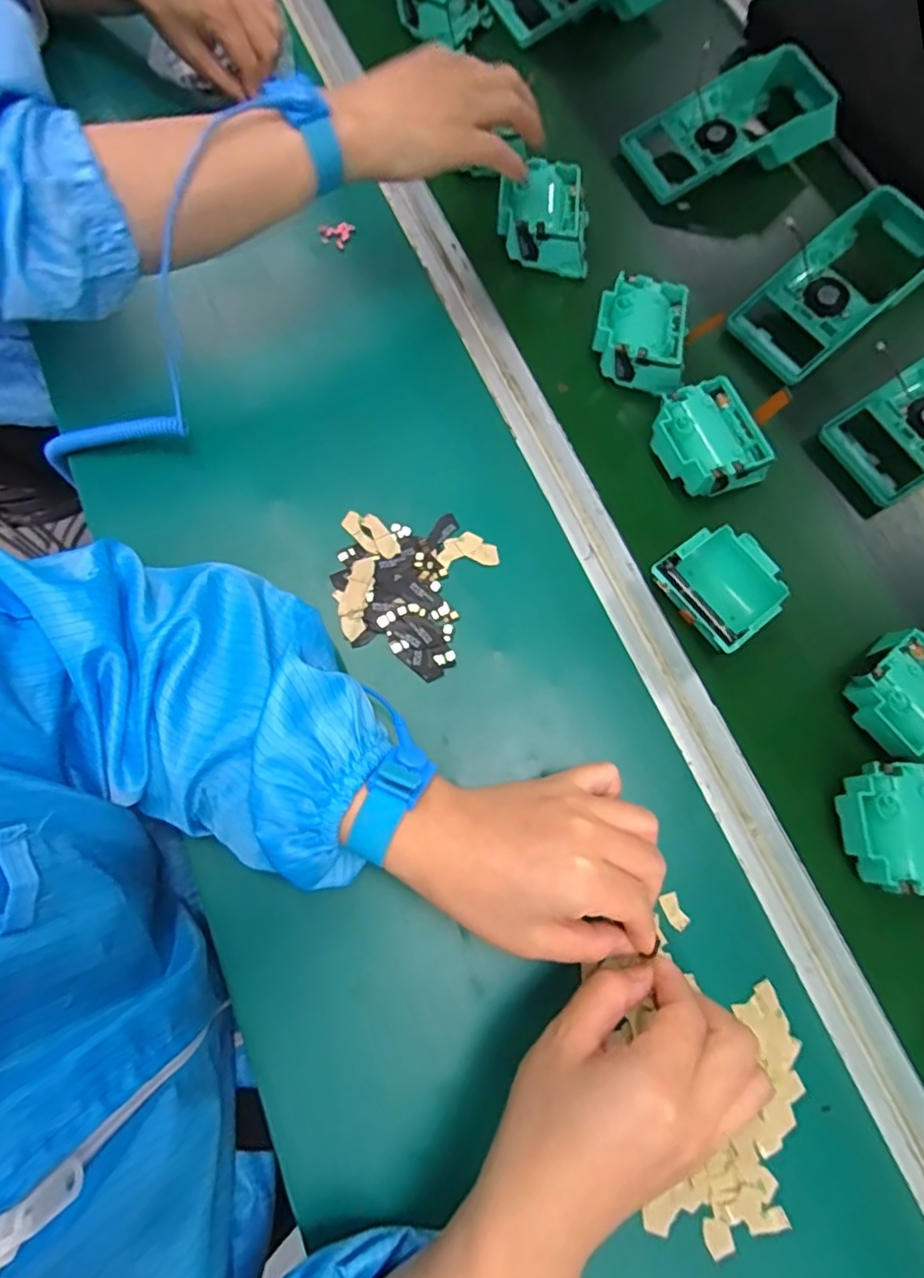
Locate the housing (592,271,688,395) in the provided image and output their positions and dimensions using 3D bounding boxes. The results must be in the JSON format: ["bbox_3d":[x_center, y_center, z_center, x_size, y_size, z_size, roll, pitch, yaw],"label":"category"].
[{"bbox_3d":[0.136,-0.233,0.462,0.068,0.046,0.082,12,73,1],"label":"housing"}]

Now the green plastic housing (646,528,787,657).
[{"bbox_3d":[0.173,-0.032,0.402,0.077,0.040,0.076,-34,77,-12],"label":"green plastic housing"}]

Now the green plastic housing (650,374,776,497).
[{"bbox_3d":[0.176,-0.141,0.441,0.068,0.047,0.076,-22,75,-9],"label":"green plastic housing"}]

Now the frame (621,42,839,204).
[{"bbox_3d":[0.254,-0.468,0.549,0.205,0.061,0.091,-20,75,-8],"label":"frame"}]

